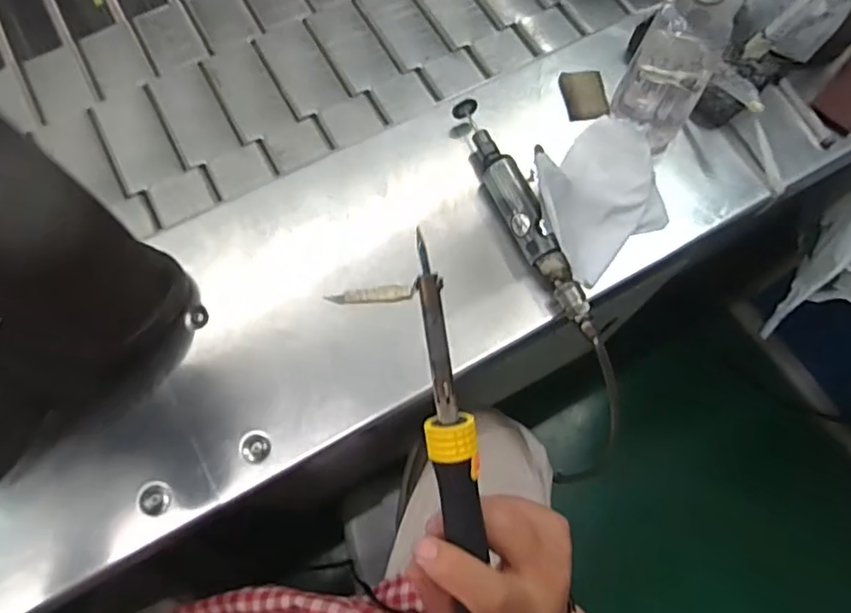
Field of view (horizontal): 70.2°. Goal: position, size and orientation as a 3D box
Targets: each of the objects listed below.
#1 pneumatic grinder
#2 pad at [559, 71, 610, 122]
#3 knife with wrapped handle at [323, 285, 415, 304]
[{"bbox_3d":[0.085,-0.085,0.546,0.029,0.035,0.251,-22,71,-11],"label":"pneumatic grinder"},{"bbox_3d":[0.160,-0.212,0.608,0.043,0.005,0.061,-7,69,-5],"label":"pad"},{"bbox_3d":[-0.048,-0.009,0.531,0.075,0.006,0.014,-3,69,-4],"label":"knife with wrapped handle"}]

